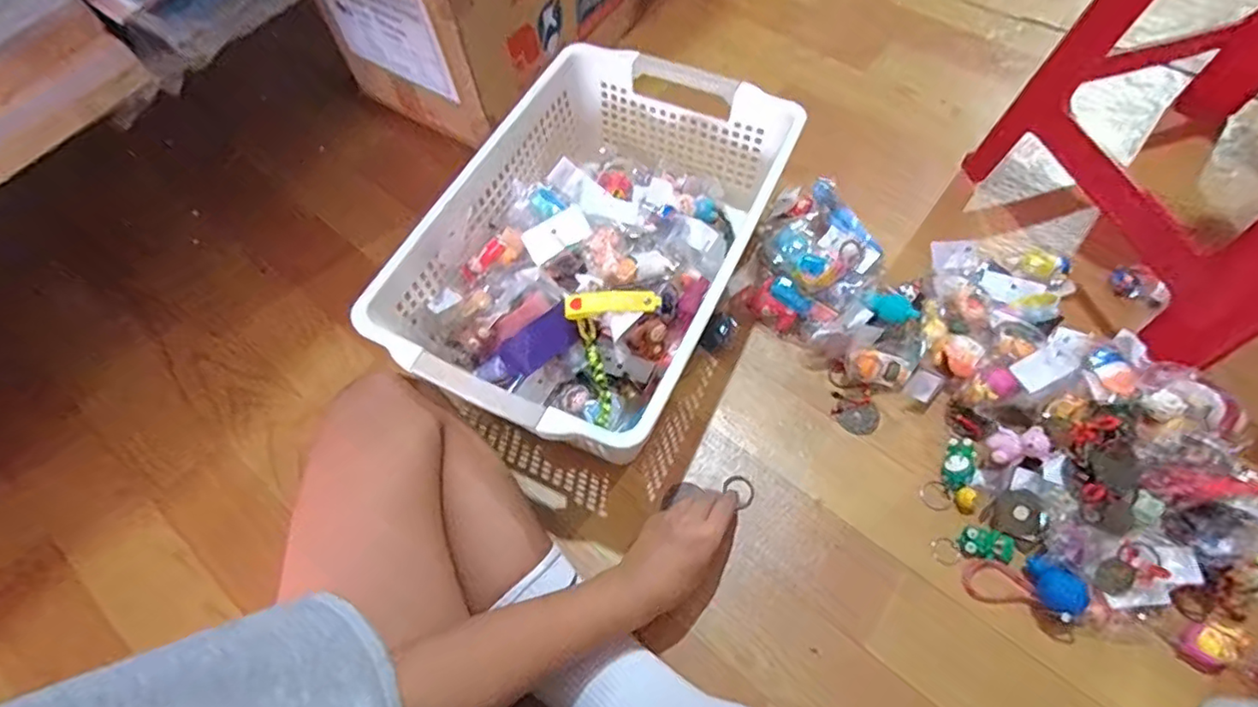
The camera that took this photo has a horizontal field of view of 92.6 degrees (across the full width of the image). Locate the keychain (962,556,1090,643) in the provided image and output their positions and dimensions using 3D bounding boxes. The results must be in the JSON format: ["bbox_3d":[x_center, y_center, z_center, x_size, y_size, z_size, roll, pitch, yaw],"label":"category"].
[{"bbox_3d":[0.340,0.199,0.511,0.090,0.033,0.049,24,66,16],"label":"keychain"}]

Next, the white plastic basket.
[{"bbox_3d":[-0.028,-0.108,0.628,0.281,0.158,0.423,22,66,14],"label":"white plastic basket"}]

